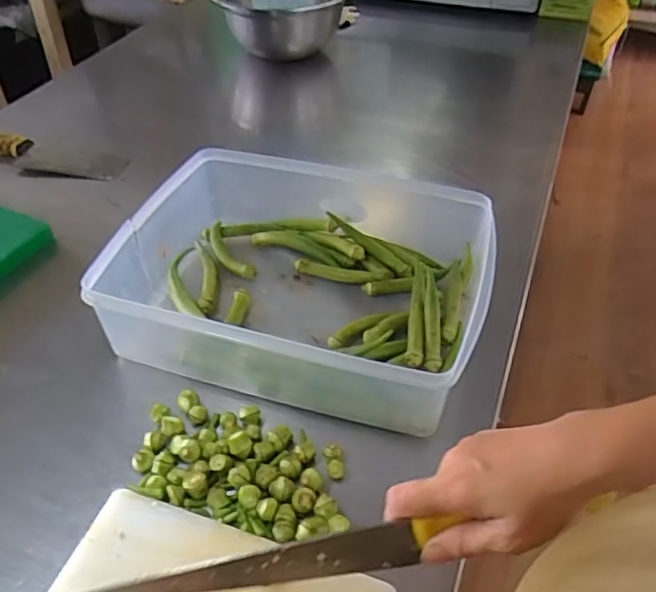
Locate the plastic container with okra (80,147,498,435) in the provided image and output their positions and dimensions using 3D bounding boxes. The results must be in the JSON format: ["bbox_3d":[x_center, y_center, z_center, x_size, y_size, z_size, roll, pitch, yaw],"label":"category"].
[{"bbox_3d":[-0.029,-0.022,0.647,0.367,0.105,0.281,12,42,13],"label":"plastic container with okra"}]

